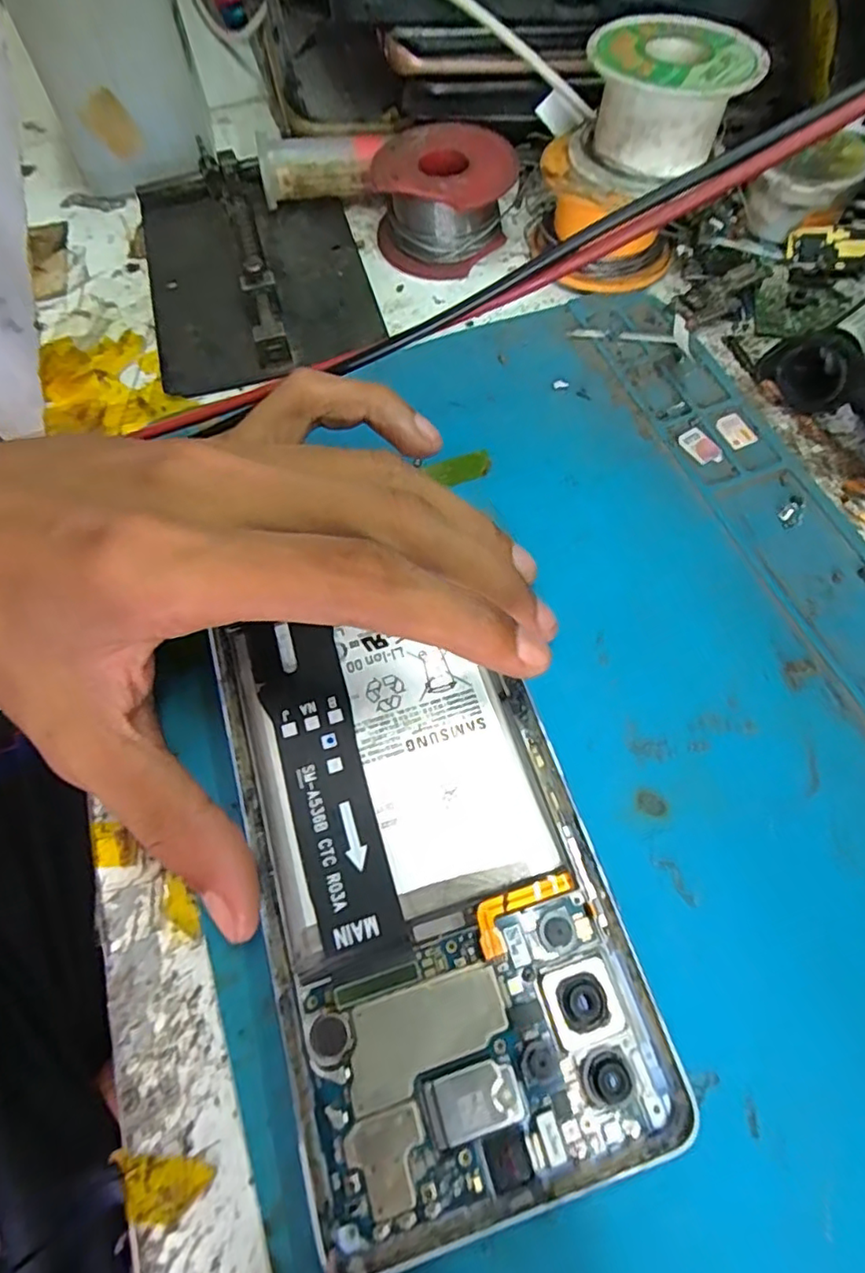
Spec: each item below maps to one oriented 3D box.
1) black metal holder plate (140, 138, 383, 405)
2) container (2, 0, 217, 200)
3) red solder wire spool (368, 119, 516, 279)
[{"bbox_3d":[-0.066,-0.137,0.218,0.079,0.017,0.122,-15,65,-4],"label":"black metal holder plate"},{"bbox_3d":[-0.122,-0.221,0.216,0.054,0.092,0.061,-26,67,-9],"label":"container"},{"bbox_3d":[0.004,-0.160,0.219,0.049,0.027,0.045,-1,65,2],"label":"red solder wire spool"}]

